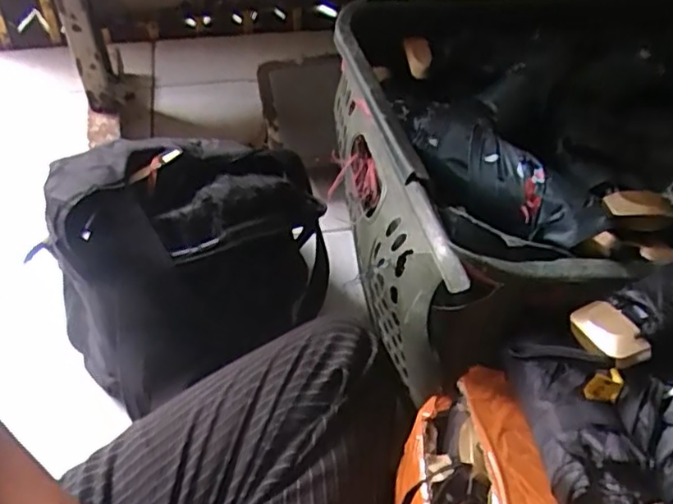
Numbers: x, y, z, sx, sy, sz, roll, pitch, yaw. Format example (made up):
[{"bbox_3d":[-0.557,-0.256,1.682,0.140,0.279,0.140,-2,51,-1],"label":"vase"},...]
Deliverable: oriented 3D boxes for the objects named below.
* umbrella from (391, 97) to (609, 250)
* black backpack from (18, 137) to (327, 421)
[{"bbox_3d":[0.109,-0.054,0.463,0.062,0.039,0.162,-30,55,-28],"label":"umbrella"},{"bbox_3d":[-0.159,-0.003,0.697,0.191,0.227,0.278,35,53,26],"label":"black backpack"}]

